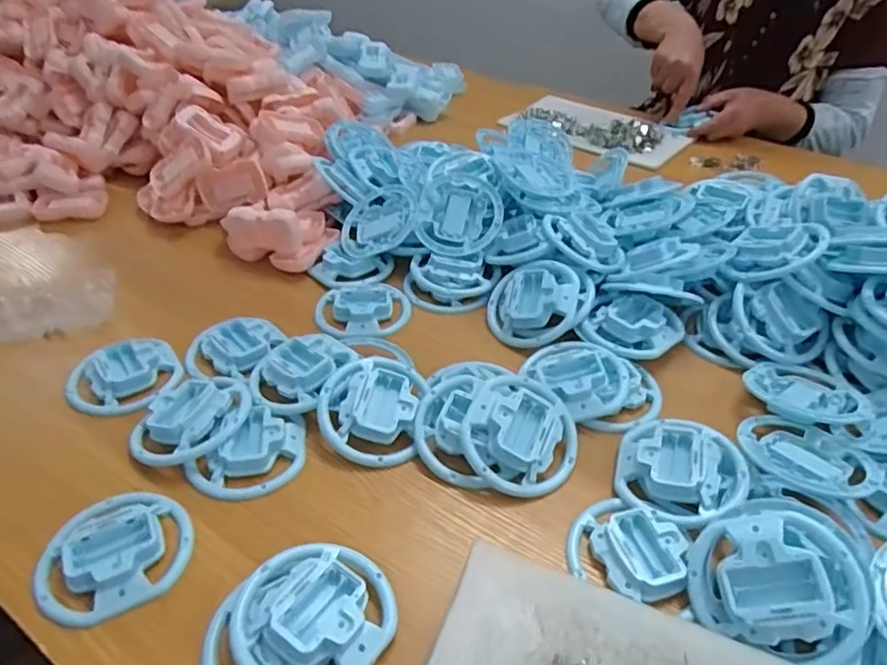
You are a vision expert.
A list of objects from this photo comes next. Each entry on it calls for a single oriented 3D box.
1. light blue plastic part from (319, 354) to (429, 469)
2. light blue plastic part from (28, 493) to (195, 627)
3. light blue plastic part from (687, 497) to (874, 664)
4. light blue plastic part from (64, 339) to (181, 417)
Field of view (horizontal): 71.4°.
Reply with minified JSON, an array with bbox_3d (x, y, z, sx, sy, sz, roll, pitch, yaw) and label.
[{"bbox_3d":[-0.063,0.065,0.553,0.088,0.038,0.103,7,42,9],"label":"light blue plastic part"},{"bbox_3d":[-0.238,0.160,0.451,0.091,0.028,0.101,10,42,13],"label":"light blue plastic part"},{"bbox_3d":[0.227,0.164,0.417,0.104,0.034,0.097,16,66,20],"label":"light blue plastic part"},{"bbox_3d":[-0.308,0.042,0.596,0.097,0.027,0.078,-22,46,-26],"label":"light blue plastic part"}]

